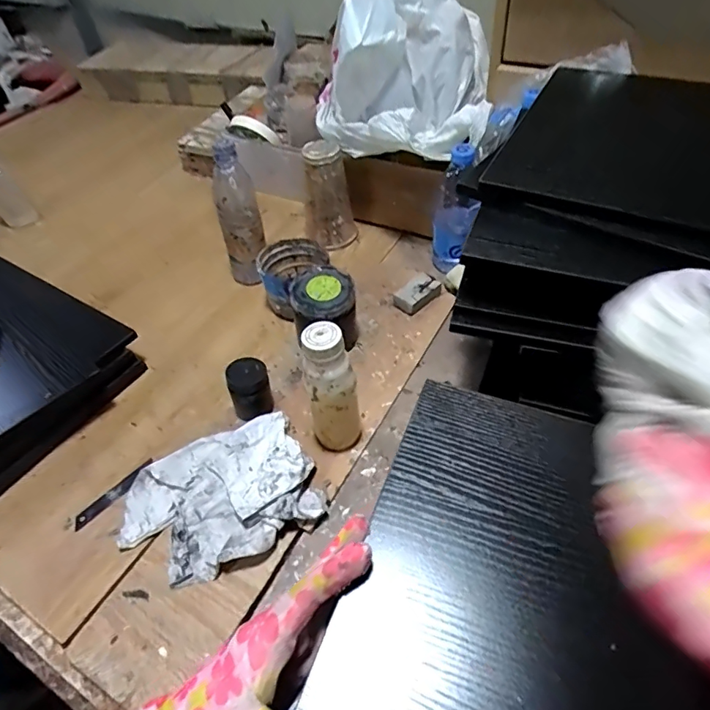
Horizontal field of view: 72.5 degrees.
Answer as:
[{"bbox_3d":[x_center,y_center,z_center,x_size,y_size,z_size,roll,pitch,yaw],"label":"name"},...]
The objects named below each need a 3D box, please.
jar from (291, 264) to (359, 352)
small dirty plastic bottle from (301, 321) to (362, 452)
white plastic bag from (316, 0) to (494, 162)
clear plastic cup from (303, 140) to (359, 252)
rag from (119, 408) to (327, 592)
[{"bbox_3d":[-0.039,-0.053,0.661,0.084,0.105,0.087,-2,49,2],"label":"jar"},{"bbox_3d":[-0.027,0.043,0.527,0.050,0.170,0.050,-18,50,-11],"label":"small dirty plastic bottle"},{"bbox_3d":[0.065,-0.418,0.705,0.252,0.186,0.186,-1,49,3],"label":"white plastic bag"},{"bbox_3d":[-0.044,-0.261,0.811,0.084,0.161,0.066,-5,49,0],"label":"clear plastic cup"},{"bbox_3d":[-0.151,0.152,0.527,0.207,0.041,0.150,-18,50,-11],"label":"rag"}]

